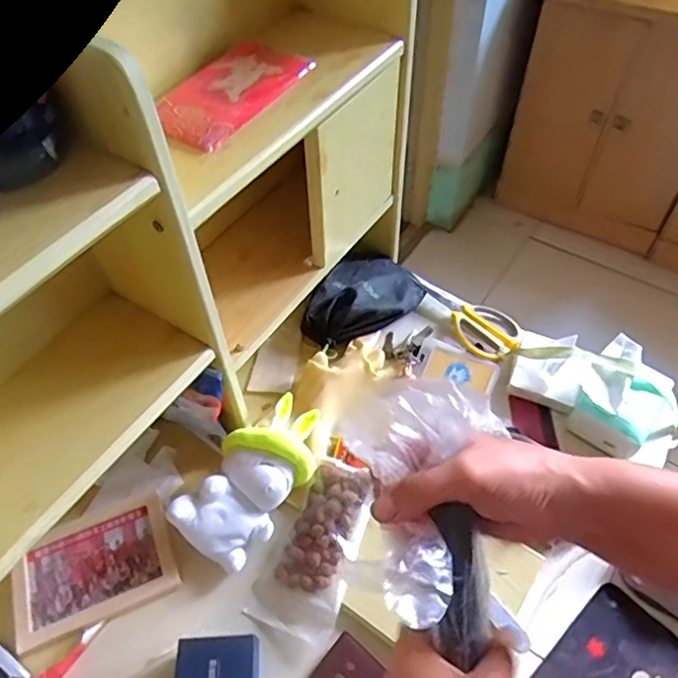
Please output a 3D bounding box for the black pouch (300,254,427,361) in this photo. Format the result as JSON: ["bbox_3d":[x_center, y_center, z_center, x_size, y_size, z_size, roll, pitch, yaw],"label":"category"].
[{"bbox_3d":[0.031,-0.064,0.857,0.191,0.048,0.123,-33,58,-22],"label":"black pouch"}]

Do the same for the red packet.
[{"bbox_3d":[-0.111,-0.245,0.564,0.104,0.014,0.169,25,56,19],"label":"red packet"}]

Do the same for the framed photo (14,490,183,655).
[{"bbox_3d":[-0.275,0.255,0.645,0.169,0.011,0.119,-20,54,-14],"label":"framed photo"}]

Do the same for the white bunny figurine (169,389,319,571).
[{"bbox_3d":[-0.089,0.156,0.662,0.092,0.095,0.207,30,58,22],"label":"white bunny figurine"}]

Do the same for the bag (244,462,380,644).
[{"bbox_3d":[-0.022,0.231,0.643,0.095,0.025,0.186,20,68,17],"label":"bag"}]

